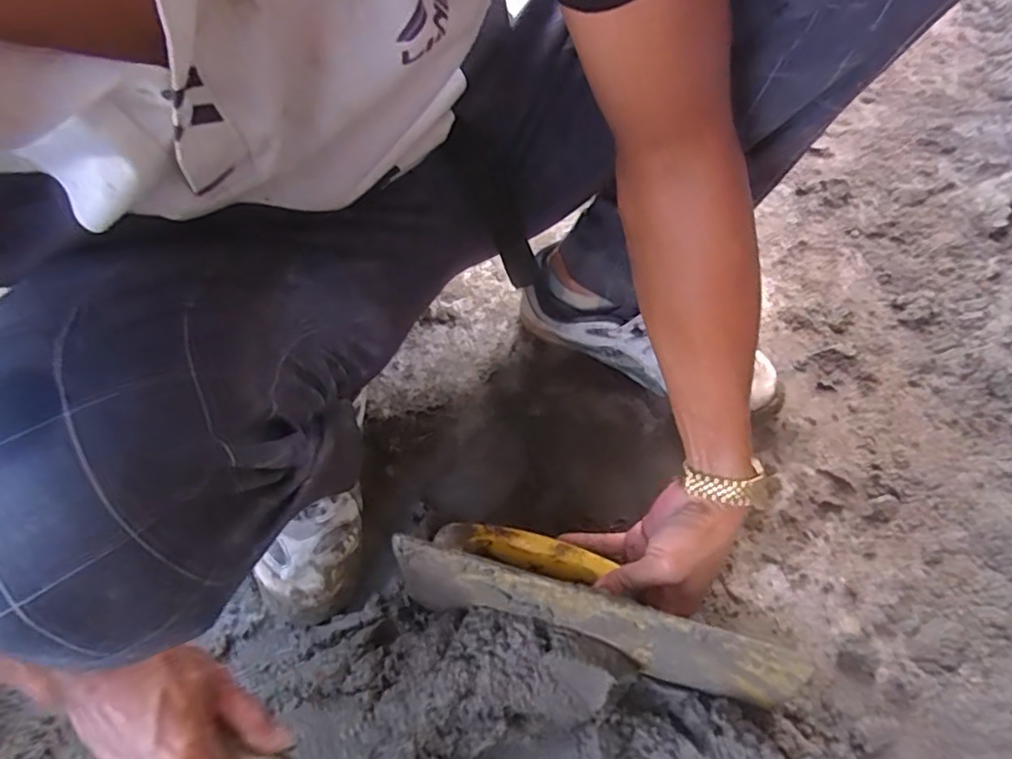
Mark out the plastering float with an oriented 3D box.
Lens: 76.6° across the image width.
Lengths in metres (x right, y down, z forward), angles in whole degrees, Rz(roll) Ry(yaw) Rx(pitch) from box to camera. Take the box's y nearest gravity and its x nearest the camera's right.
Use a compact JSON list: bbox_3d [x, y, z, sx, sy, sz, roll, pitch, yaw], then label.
[{"bbox_3d":[0.063,0.167,0.477,0.284,0.095,0.070,17,63,14],"label":"plastering float"}]

